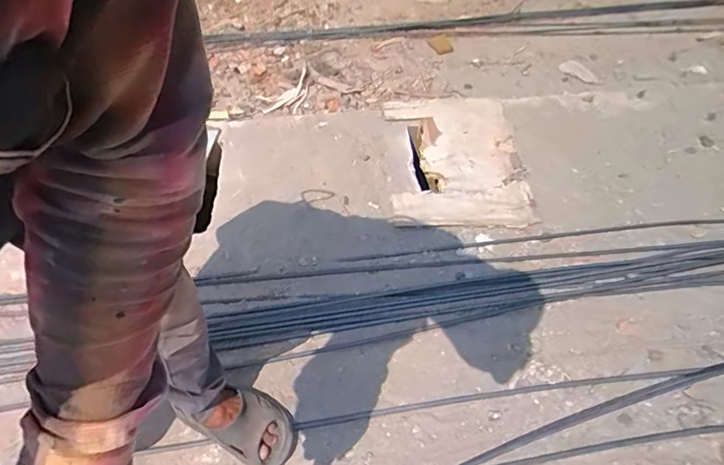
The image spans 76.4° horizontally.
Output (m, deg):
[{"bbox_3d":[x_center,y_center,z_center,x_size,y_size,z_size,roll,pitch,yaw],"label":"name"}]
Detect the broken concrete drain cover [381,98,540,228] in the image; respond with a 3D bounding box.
[{"bbox_3d":[0.257,-0.218,1.305,0.358,0.038,0.512,-2,52,2],"label":"broken concrete drain cover"}]

